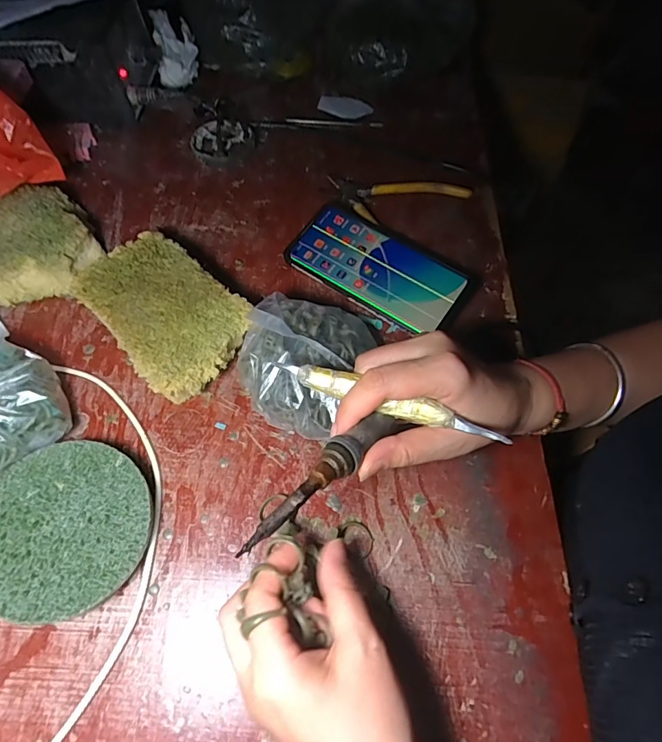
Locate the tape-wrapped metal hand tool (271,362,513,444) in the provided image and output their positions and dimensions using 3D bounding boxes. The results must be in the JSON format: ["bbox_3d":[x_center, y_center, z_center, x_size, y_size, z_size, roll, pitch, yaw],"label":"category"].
[{"bbox_3d":[0.031,0.017,0.282,0.138,0.010,0.015,18,62,11],"label":"tape-wrapped metal hand tool"}]

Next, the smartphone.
[{"bbox_3d":[0.042,-0.098,0.419,0.158,0.010,0.083,33,73,15],"label":"smartphone"}]

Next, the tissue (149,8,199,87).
[{"bbox_3d":[-0.187,-0.388,0.551,0.047,0.050,0.085,-10,62,-8],"label":"tissue"}]

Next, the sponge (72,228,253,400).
[{"bbox_3d":[-0.135,-0.044,0.373,0.138,0.044,0.093,39,66,17],"label":"sponge"}]

